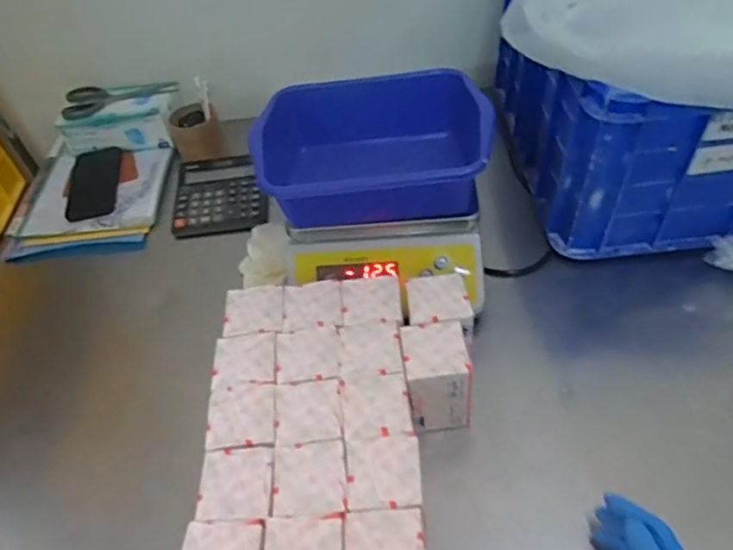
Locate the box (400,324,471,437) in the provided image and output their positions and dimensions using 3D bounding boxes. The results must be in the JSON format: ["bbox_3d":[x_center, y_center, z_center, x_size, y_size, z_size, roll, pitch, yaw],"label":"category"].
[{"bbox_3d":[0.076,0.114,0.632,0.067,0.118,0.071,-8,49,0],"label":"box"}]

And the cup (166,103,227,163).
[{"bbox_3d":[-0.294,-0.247,0.993,0.090,0.071,0.078,-19,50,-10],"label":"cup"}]

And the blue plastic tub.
[{"bbox_3d":[0.009,-0.162,0.738,0.289,0.102,0.175,-4,49,3],"label":"blue plastic tub"}]

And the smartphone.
[{"bbox_3d":[-0.469,-0.160,0.982,0.080,0.012,0.166,-11,49,-3],"label":"smartphone"}]

